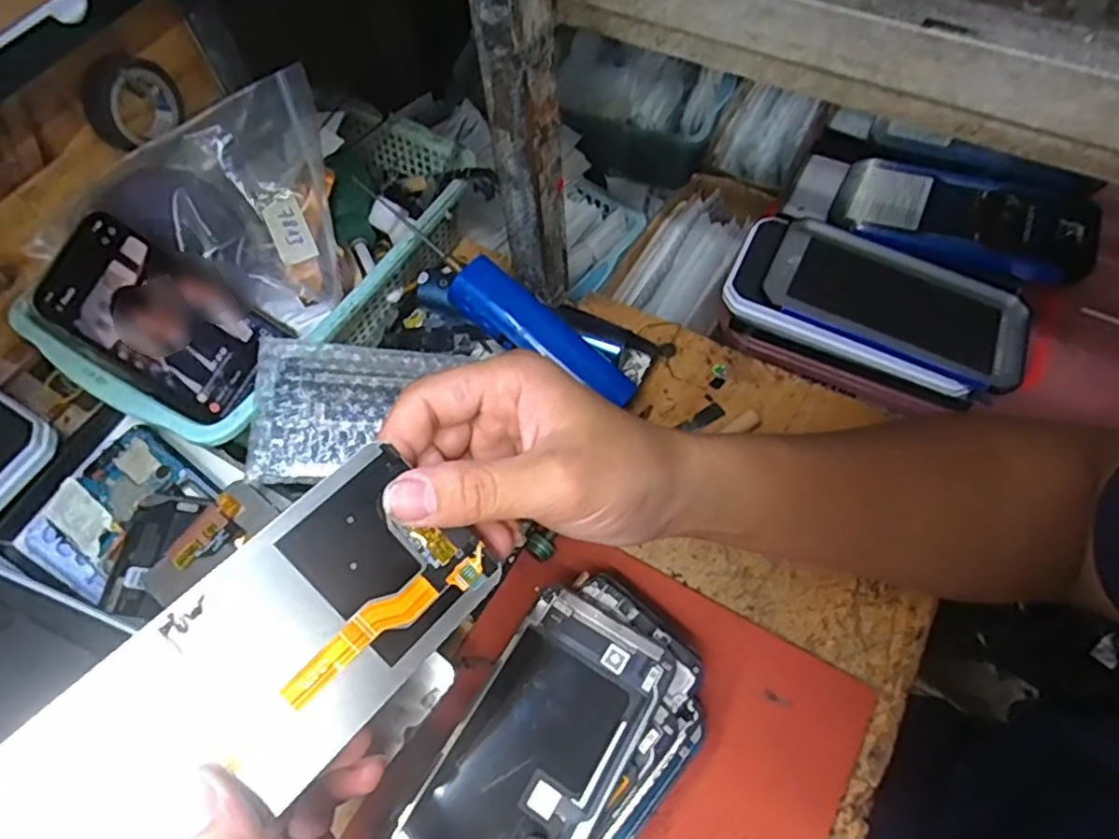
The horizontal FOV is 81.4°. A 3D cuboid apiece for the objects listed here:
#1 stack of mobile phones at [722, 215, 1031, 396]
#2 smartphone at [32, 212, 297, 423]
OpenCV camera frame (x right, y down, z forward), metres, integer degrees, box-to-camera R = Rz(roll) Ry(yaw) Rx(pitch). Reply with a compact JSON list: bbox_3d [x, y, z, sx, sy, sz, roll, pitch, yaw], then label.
[{"bbox_3d":[0.224,-0.084,0.466,0.199,0.021,0.096,25,66,15],"label":"stack of mobile phones"},{"bbox_3d":[-0.241,-0.062,0.395,0.127,0.011,0.079,36,89,-12],"label":"smartphone"}]

